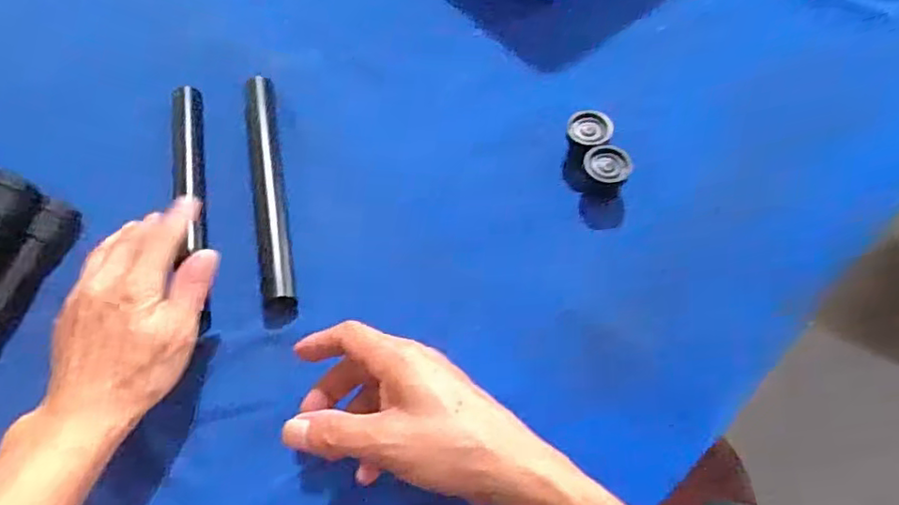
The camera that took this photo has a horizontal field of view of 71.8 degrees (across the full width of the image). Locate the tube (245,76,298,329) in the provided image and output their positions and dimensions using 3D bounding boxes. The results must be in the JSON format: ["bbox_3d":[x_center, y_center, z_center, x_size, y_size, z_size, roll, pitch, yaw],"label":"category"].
[{"bbox_3d":[-0.148,-0.051,0.514,0.027,0.025,0.230,-11,62,-3],"label":"tube"}]

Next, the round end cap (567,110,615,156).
[{"bbox_3d":[0.114,-0.099,0.503,0.034,0.010,0.038,-17,62,-7],"label":"round end cap"}]

